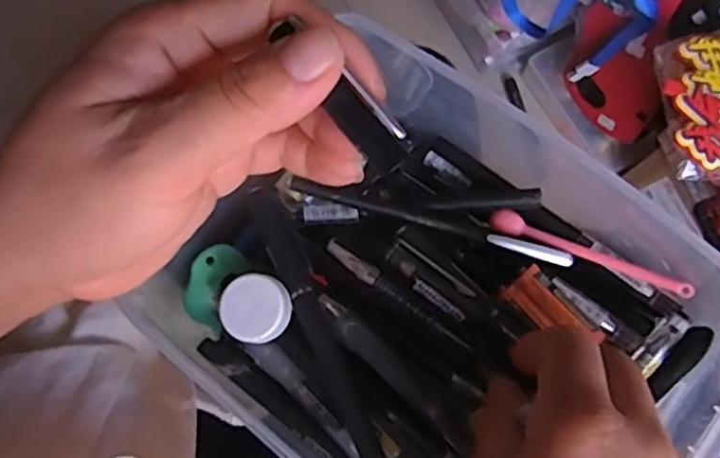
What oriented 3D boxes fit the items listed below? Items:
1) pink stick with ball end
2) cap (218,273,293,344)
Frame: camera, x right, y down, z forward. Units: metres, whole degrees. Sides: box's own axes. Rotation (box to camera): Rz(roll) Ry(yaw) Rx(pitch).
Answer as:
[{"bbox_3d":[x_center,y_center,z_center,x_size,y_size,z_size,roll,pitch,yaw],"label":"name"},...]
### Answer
[{"bbox_3d":[0.109,0.012,0.316,0.095,0.010,0.012,22,79,22],"label":"pink stick with ball end"},{"bbox_3d":[-0.046,0.035,0.288,0.029,0.011,0.029,0,78,0],"label":"cap"}]

